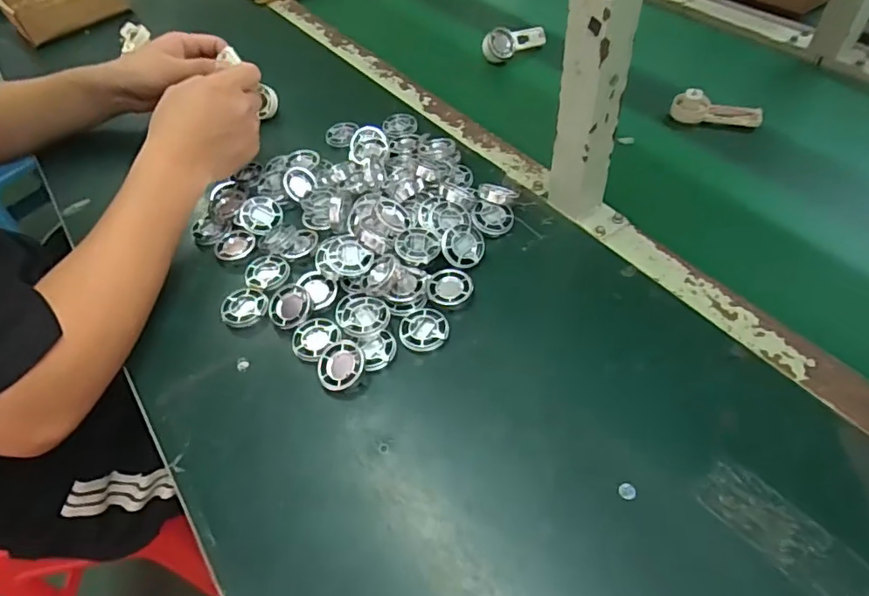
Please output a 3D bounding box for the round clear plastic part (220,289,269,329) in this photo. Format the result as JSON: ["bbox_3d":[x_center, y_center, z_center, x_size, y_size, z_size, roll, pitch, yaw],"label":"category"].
[{"bbox_3d":[-0.165,0.008,0.488,0.039,0.007,0.038,-3,50,3],"label":"round clear plastic part"}]

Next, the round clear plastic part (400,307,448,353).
[{"bbox_3d":[-0.008,0.025,0.455,0.038,0.004,0.039,-3,50,3],"label":"round clear plastic part"}]

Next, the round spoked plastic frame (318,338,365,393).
[{"bbox_3d":[-0.074,0.052,0.439,0.038,0.007,0.041,-28,62,2],"label":"round spoked plastic frame"}]

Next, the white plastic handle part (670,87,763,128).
[{"bbox_3d":[0.314,-0.209,0.625,0.092,0.035,0.019,15,15,15],"label":"white plastic handle part"}]

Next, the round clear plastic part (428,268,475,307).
[{"bbox_3d":[0.014,-0.010,0.478,0.039,0.011,0.035,-5,50,1],"label":"round clear plastic part"}]

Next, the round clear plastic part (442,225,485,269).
[{"bbox_3d":[0.026,-0.047,0.498,0.039,0.005,0.042,3,80,-19],"label":"round clear plastic part"}]

